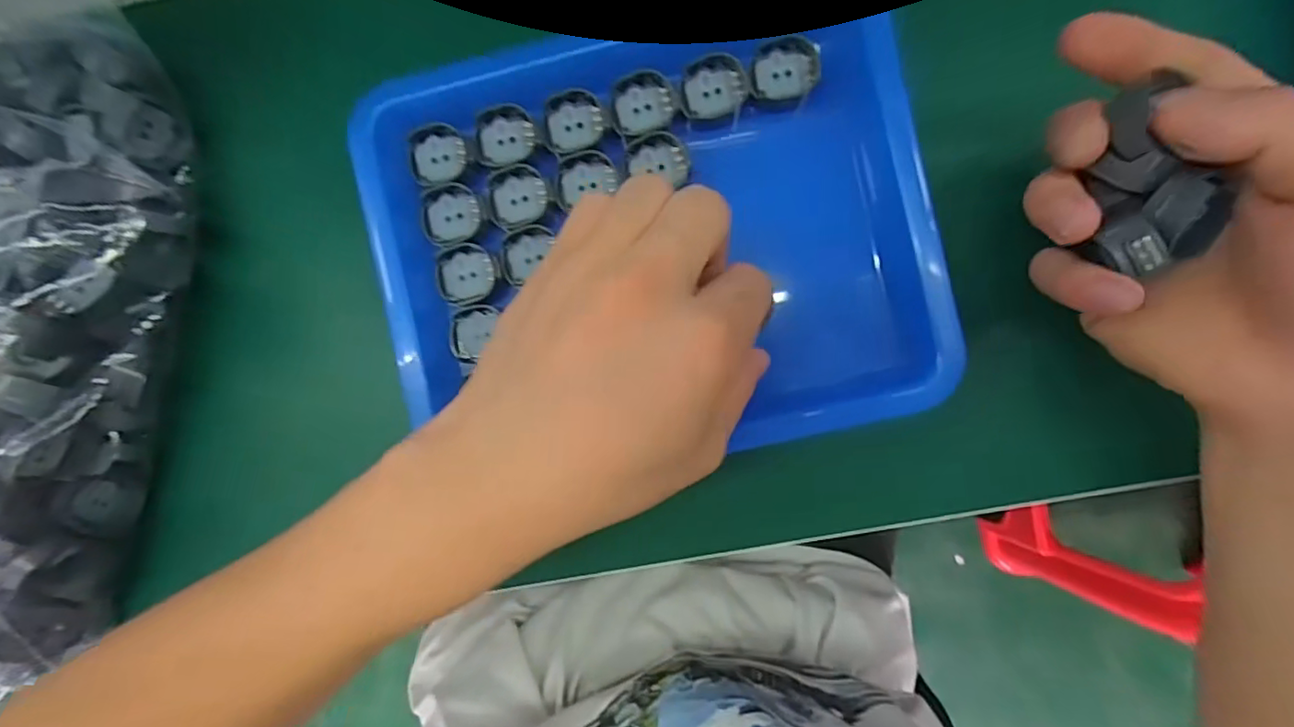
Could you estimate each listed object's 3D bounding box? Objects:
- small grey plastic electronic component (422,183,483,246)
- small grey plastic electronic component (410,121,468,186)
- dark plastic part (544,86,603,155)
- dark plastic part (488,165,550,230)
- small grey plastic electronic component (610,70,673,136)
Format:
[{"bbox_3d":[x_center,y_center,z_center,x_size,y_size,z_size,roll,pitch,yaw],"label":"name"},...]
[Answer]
[{"bbox_3d":[-0.084,-0.063,0.246,0.026,0.006,0.025,0,90,3],"label":"small grey plastic electronic component"},{"bbox_3d":[-0.090,-0.090,0.248,0.024,0.006,0.023,0,90,3],"label":"small grey plastic electronic component"},{"bbox_3d":[-0.031,-0.103,0.244,0.023,0.007,0.022,-17,89,3],"label":"dark plastic part"},{"bbox_3d":[-0.055,-0.070,0.245,0.024,0.008,0.025,14,91,3],"label":"dark plastic part"},{"bbox_3d":[-0.002,-0.110,0.242,0.025,0.005,0.023,-20,89,3],"label":"small grey plastic electronic component"}]

